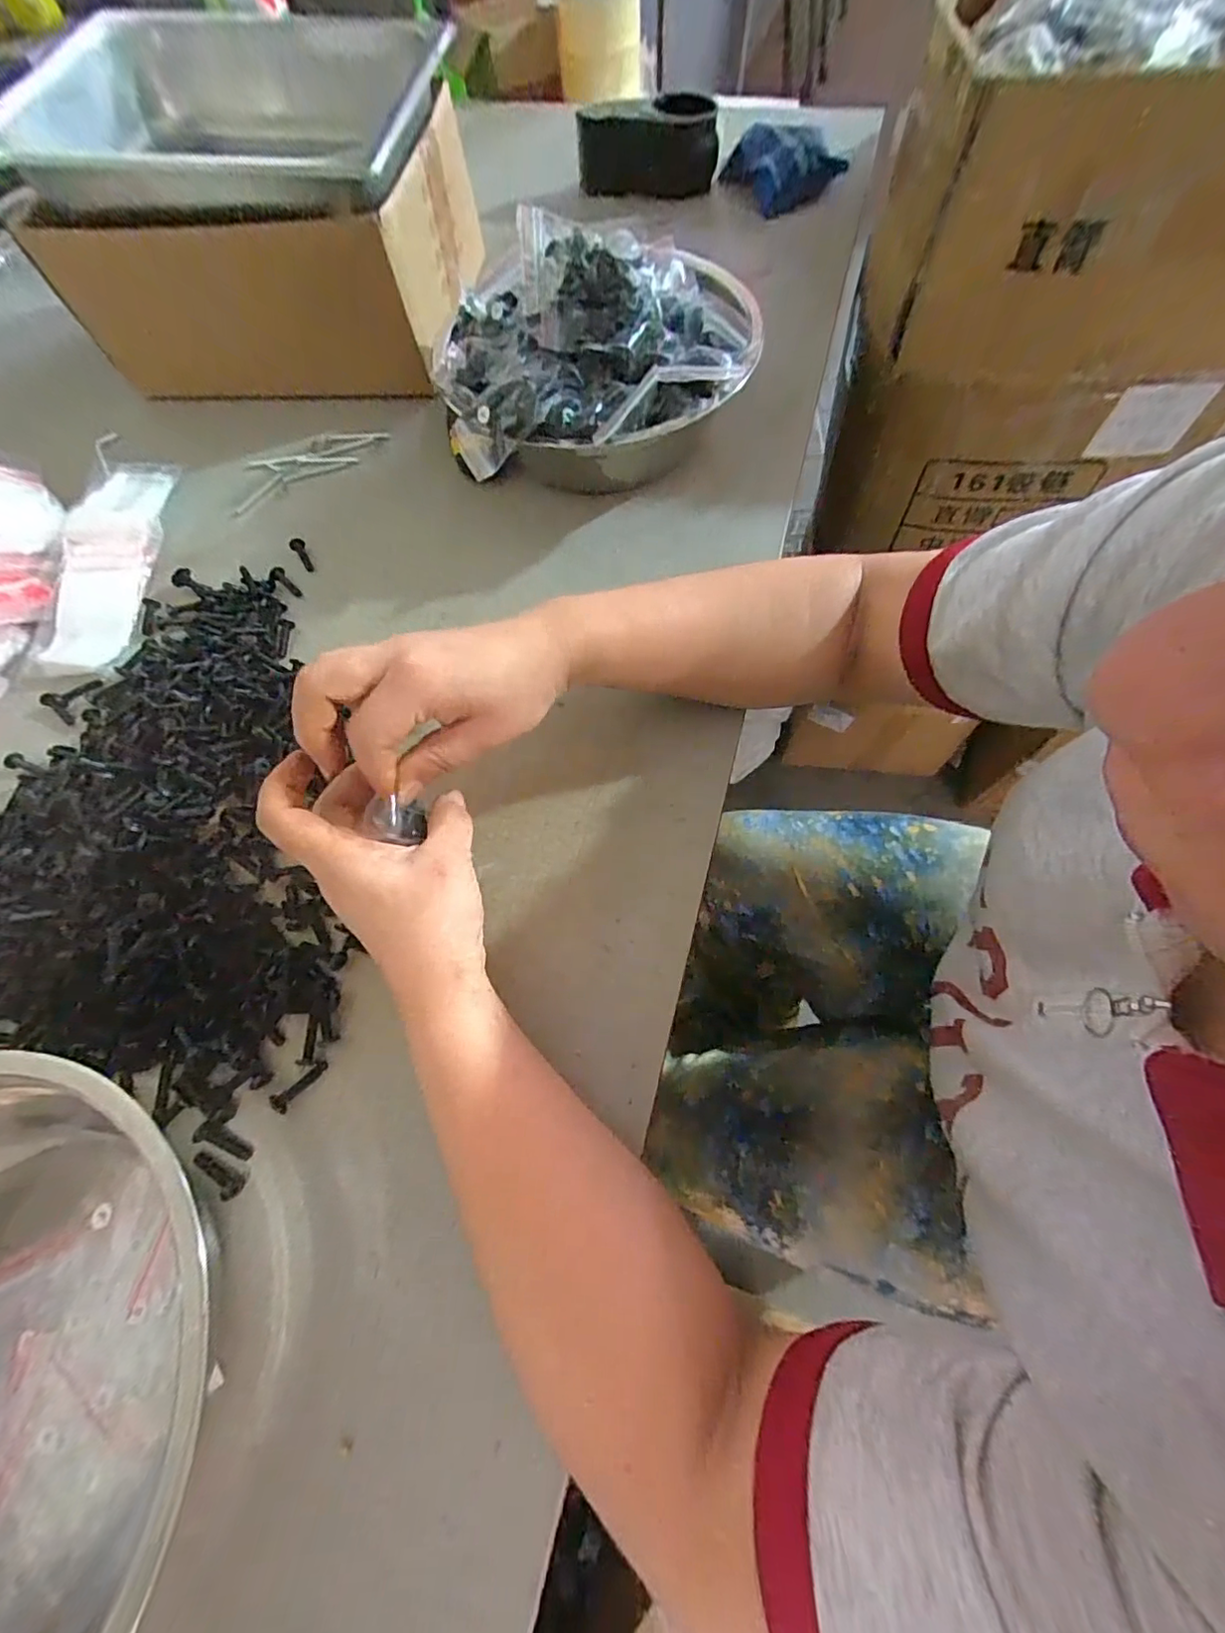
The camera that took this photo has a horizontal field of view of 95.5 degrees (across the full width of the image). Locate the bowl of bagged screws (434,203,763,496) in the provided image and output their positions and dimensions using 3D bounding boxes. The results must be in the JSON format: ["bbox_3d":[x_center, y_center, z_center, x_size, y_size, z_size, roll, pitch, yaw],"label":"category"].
[{"bbox_3d":[-0.011,-0.348,0.430,0.241,0.136,0.193,-11,68,-2],"label":"bowl of bagged screws"}]

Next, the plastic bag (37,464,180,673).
[{"bbox_3d":[-0.421,-0.219,0.464,0.084,0.012,0.230,-6,68,0],"label":"plastic bag"}]

